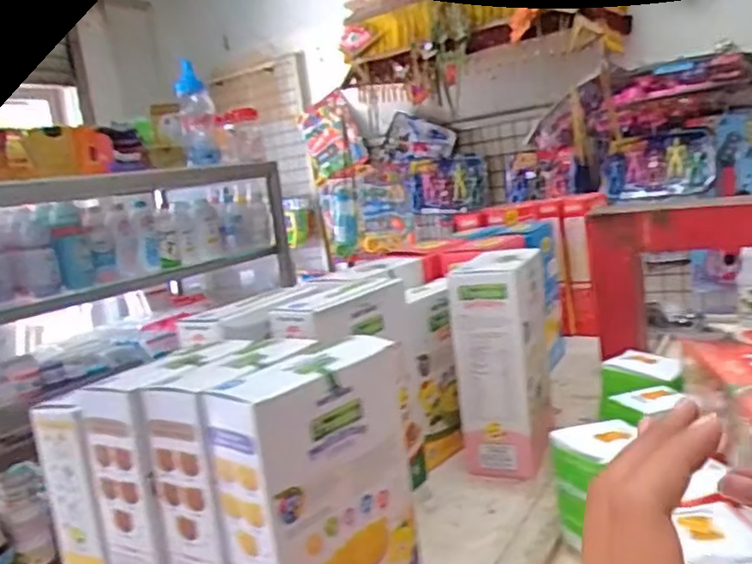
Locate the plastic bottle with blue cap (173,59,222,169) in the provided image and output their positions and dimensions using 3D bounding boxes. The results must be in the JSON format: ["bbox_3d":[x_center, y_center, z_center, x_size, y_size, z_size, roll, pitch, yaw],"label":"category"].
[{"bbox_3d":[-0.482,-0.446,1.780,0.093,0.253,0.080,-9,9,-7],"label":"plastic bottle with blue cap"}]

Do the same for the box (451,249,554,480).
[{"bbox_3d":[0.110,0.063,0.560,0.067,0.164,0.103,-4,9,22],"label":"box"}]

